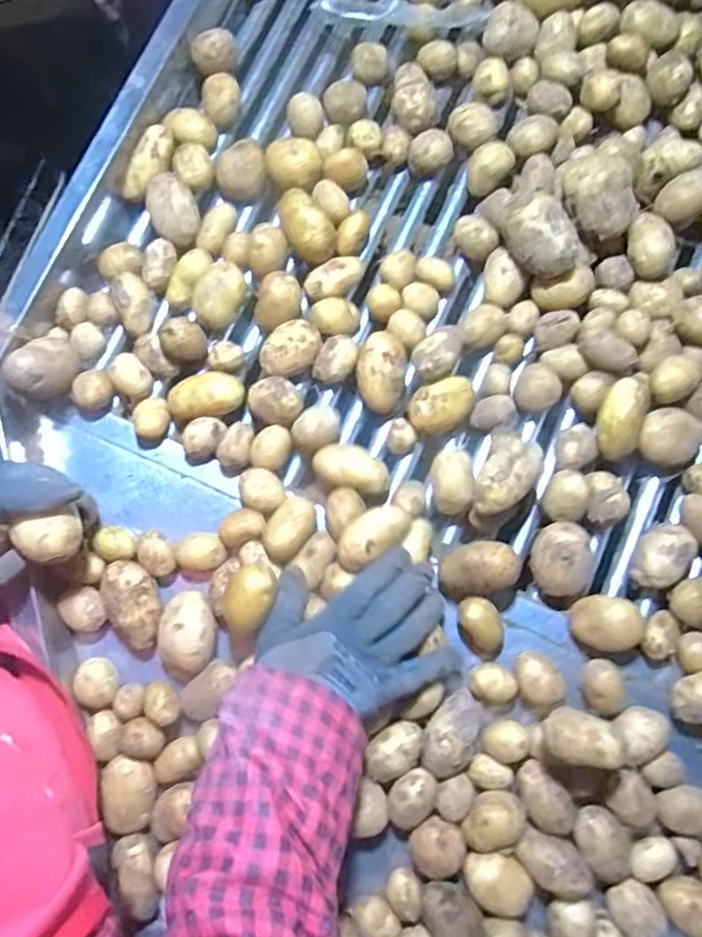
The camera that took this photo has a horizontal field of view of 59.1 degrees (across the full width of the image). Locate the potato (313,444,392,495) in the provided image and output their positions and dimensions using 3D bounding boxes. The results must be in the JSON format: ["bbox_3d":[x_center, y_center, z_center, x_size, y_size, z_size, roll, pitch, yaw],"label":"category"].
[{"bbox_3d":[0.002,0.000,0.552,0.067,0.031,0.041,20,79,3],"label":"potato"}]

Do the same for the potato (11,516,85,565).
[{"bbox_3d":[-0.236,0.057,0.484,0.038,0.032,0.031,-15,78,-2],"label":"potato"}]

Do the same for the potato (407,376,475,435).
[{"bbox_3d":[0.081,-0.056,0.559,0.060,0.028,0.038,-21,78,-3],"label":"potato"}]

